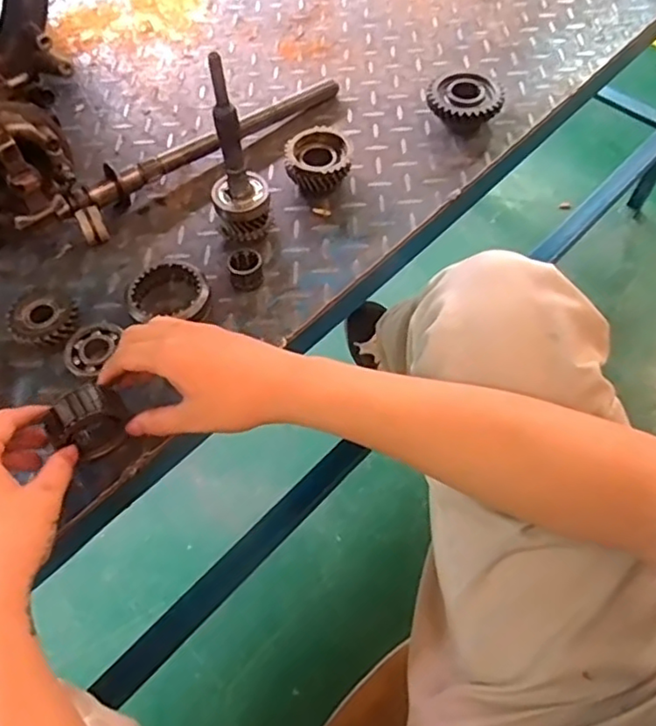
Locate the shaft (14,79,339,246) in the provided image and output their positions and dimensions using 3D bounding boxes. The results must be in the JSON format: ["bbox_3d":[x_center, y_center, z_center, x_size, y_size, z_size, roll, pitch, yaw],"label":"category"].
[{"bbox_3d":[-0.137,-0.221,0.632,0.371,0.047,0.049,-39,65,-21],"label":"shaft"}]

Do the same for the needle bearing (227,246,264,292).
[{"bbox_3d":[-0.074,-0.085,0.560,0.029,0.022,0.033,-14,59,-9],"label":"needle bearing"}]

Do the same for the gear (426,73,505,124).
[{"bbox_3d":[0.145,-0.275,0.667,0.078,0.033,0.080,16,61,10],"label":"gear"}]

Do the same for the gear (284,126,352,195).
[{"bbox_3d":[-0.009,-0.203,0.623,0.063,0.034,0.060,-1,58,0],"label":"gear"}]

